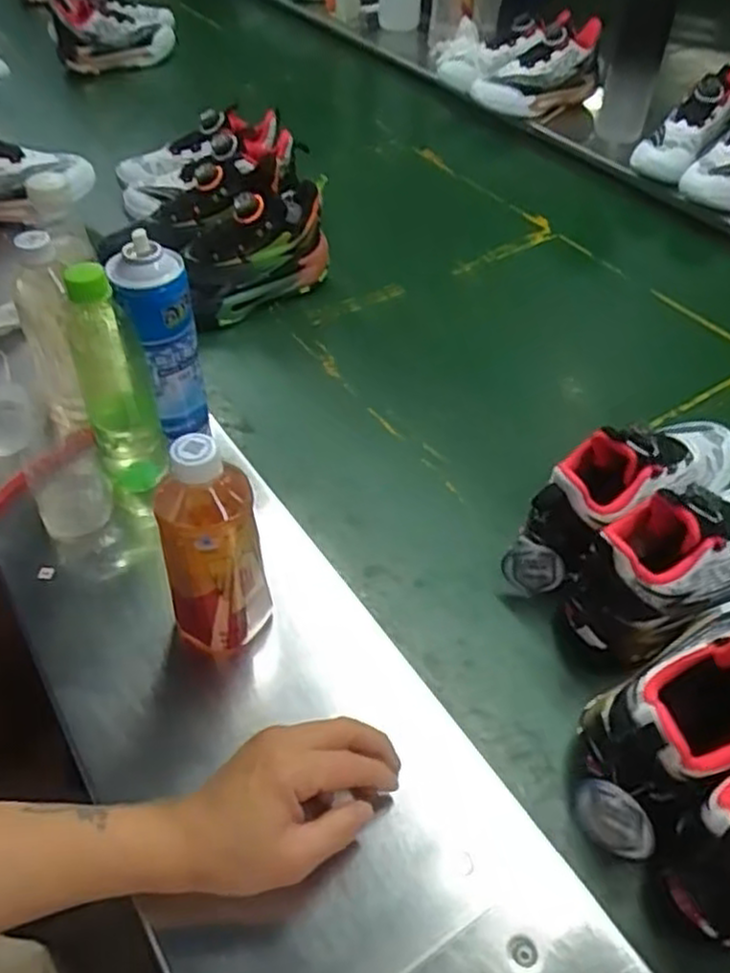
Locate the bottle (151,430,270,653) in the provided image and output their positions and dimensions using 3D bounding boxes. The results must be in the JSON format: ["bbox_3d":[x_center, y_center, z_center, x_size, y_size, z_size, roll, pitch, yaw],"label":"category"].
[{"bbox_3d":[-0.108,0.053,0.546,0.070,0.203,0.056,-13,48,-13],"label":"bottle"}]

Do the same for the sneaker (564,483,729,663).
[{"bbox_3d":[0.274,0.056,0.620,0.233,0.115,0.081,-19,49,-18],"label":"sneaker"}]

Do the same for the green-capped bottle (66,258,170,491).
[{"bbox_3d":[-0.211,-0.084,0.648,0.059,0.209,0.051,-17,49,-17],"label":"green-capped bottle"}]

